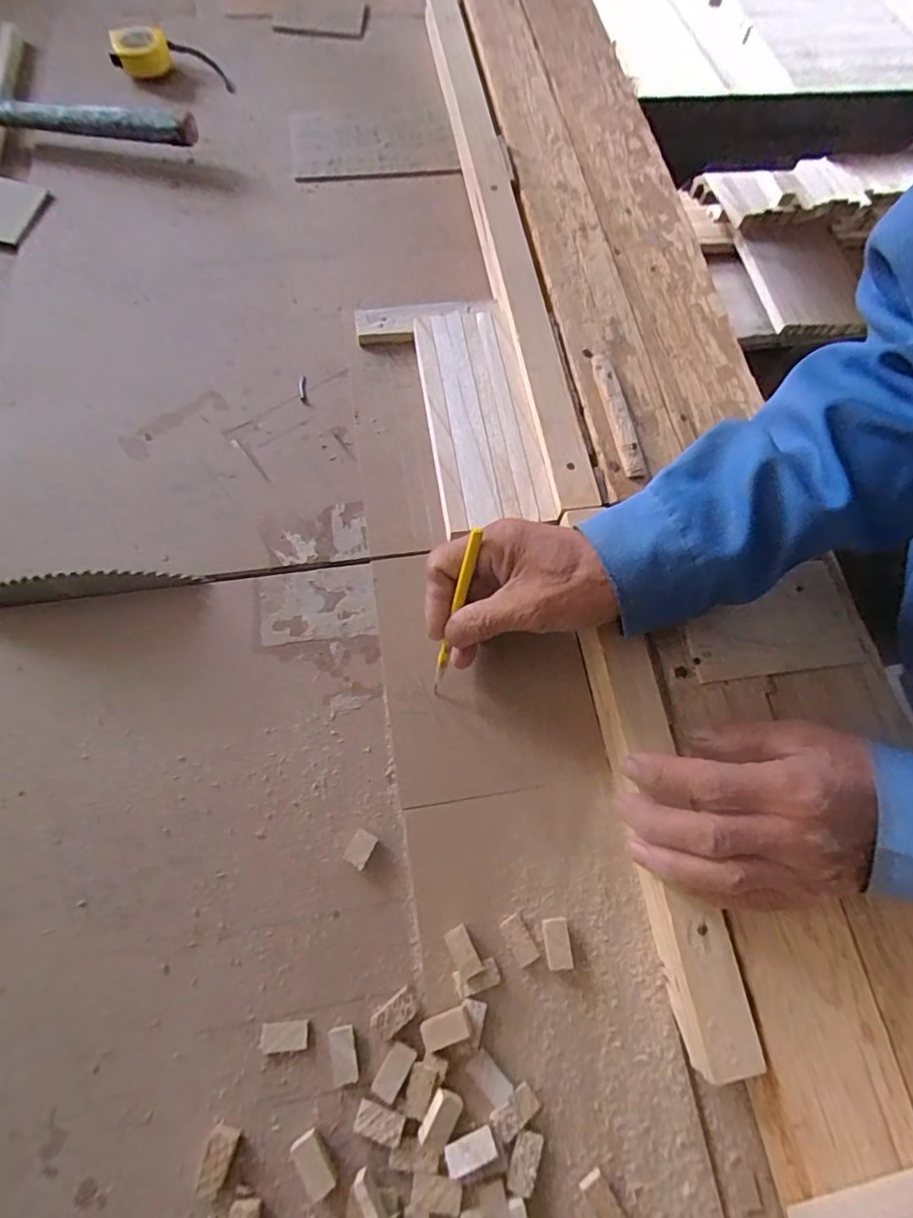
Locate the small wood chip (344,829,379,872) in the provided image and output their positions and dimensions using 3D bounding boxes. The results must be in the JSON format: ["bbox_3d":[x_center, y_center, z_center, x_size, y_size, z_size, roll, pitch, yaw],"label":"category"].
[{"bbox_3d":[-0.060,0.150,0.352,0.015,0.010,0.019,24,69,6],"label":"small wood chip"}]

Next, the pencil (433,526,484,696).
[{"bbox_3d":[-0.002,0.006,0.356,0.006,0.123,0.007,18,30,6],"label":"pencil"}]

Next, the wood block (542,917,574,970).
[{"bbox_3d":[0.060,0.200,0.337,0.015,0.011,0.027,-6,69,-6],"label":"wood block"}]

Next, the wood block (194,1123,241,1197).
[{"bbox_3d":[-0.125,0.288,0.294,0.014,0.009,0.027,14,68,2],"label":"wood block"}]

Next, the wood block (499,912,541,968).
[{"bbox_3d":[0.038,0.200,0.339,0.015,0.004,0.026,-27,73,-14],"label":"wood block"}]

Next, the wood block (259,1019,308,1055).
[{"bbox_3d":[-0.098,0.242,0.319,0.026,0.004,0.015,-1,69,-5],"label":"wood block"}]

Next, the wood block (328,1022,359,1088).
[{"bbox_3d":[-0.064,0.250,0.315,0.015,0.006,0.026,-12,70,-9],"label":"wood block"}]

